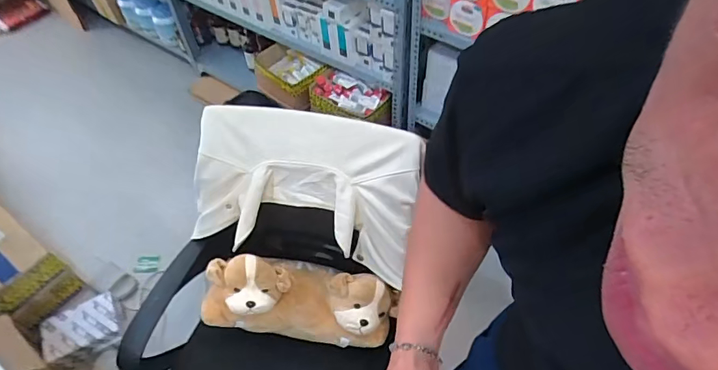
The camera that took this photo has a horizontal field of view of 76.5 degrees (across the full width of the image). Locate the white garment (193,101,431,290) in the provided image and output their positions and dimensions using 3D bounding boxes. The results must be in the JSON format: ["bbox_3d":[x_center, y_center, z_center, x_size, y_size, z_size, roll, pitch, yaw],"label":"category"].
[{"bbox_3d":[-0.094,0.000,0.885,0.440,0.286,0.130,8,18,11],"label":"white garment"}]

